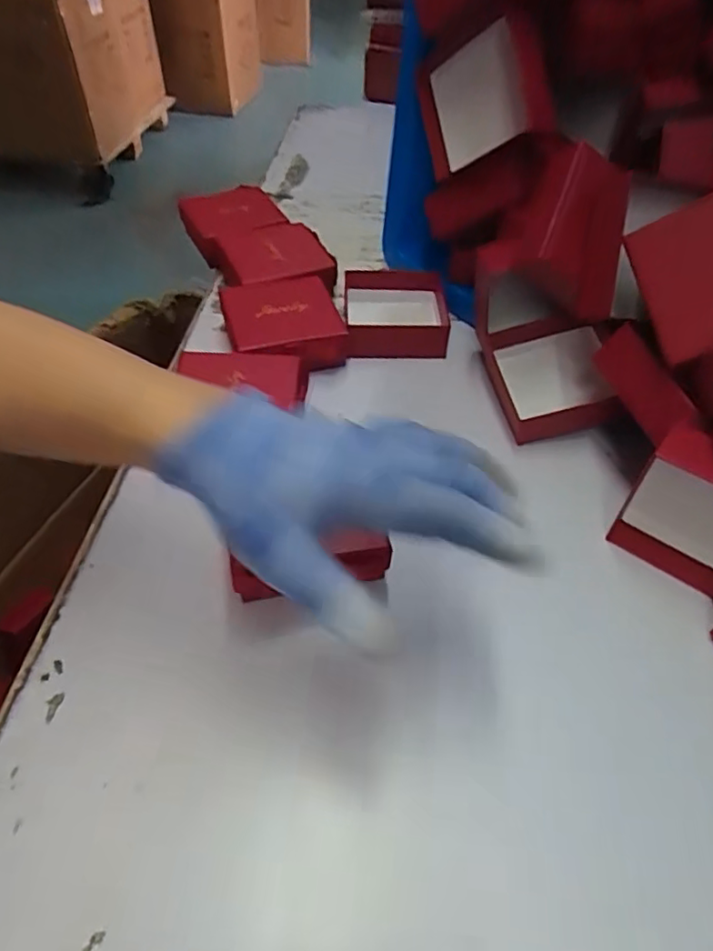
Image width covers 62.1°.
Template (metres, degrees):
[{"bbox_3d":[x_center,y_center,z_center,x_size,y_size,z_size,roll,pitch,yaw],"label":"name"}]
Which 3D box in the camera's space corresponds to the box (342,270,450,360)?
[{"bbox_3d":[0.035,-0.141,0.521,0.088,0.032,0.104,0,49,-2],"label":"box"}]

